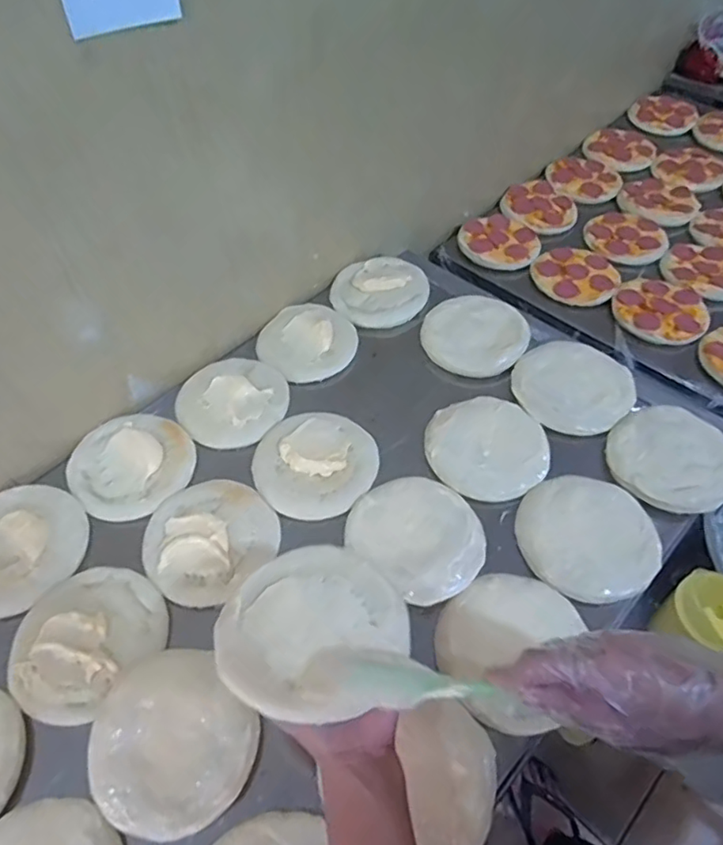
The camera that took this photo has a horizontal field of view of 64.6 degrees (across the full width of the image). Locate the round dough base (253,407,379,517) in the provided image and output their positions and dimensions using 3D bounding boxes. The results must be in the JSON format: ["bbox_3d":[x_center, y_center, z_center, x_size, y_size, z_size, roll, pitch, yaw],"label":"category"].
[{"bbox_3d":[-0.056,0.044,0.695,0.144,0.021,0.142,-1,52,2],"label":"round dough base"}]

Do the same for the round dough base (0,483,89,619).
[{"bbox_3d":[-0.388,0.140,0.635,0.151,0.026,0.141,-1,52,2],"label":"round dough base"}]

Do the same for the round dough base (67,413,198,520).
[{"bbox_3d":[-0.283,0.049,0.705,0.141,0.023,0.136,-1,52,2],"label":"round dough base"}]

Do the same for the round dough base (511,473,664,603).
[{"bbox_3d":[0.249,0.123,0.628,0.145,0.023,0.141,-1,52,2],"label":"round dough base"}]

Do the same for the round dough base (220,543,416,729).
[{"bbox_3d":[-0.039,0.160,0.453,0.138,0.009,0.146,4,36,-3],"label":"round dough base"}]

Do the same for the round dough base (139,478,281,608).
[{"bbox_3d":[-0.174,0.123,0.639,0.147,0.012,0.141,-1,52,2],"label":"round dough base"}]

